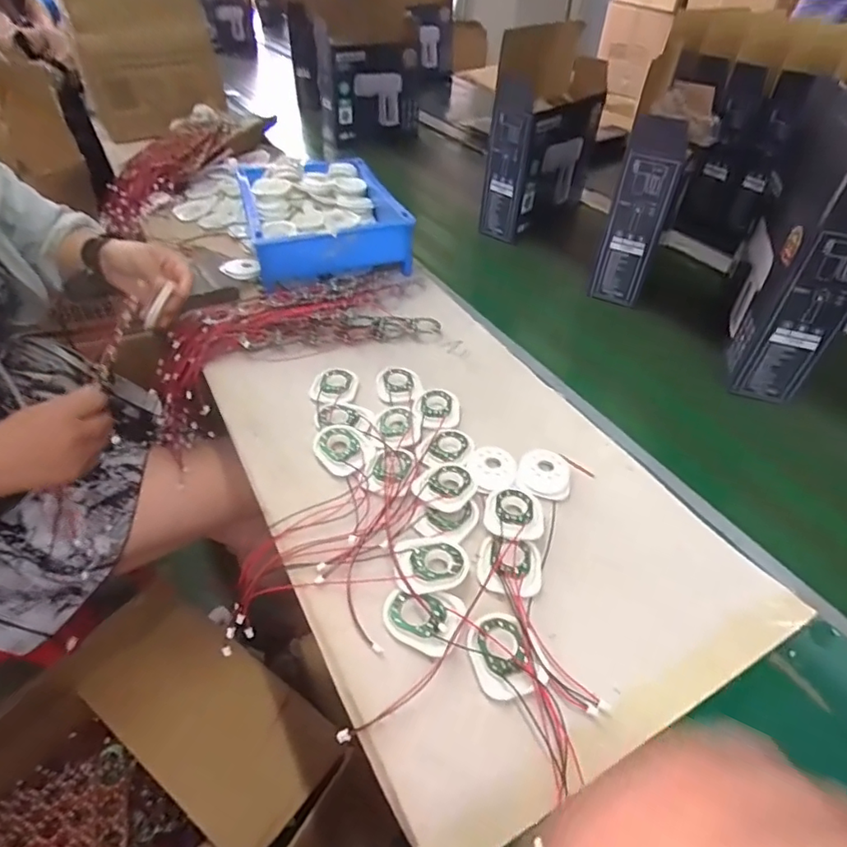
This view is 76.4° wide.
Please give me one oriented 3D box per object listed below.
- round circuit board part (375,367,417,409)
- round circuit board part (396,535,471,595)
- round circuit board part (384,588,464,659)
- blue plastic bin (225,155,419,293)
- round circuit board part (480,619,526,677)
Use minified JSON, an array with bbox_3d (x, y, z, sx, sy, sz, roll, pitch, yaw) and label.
[{"bbox_3d":[-0.029,-0.041,0.593,0.044,0.005,0.070,4,43,2],"label":"round circuit board part"},{"bbox_3d":[0.007,0.108,0.421,0.059,0.007,0.047,-13,45,-16],"label":"round circuit board part"},{"bbox_3d":[0.000,0.141,0.394,0.056,0.010,0.047,20,45,18],"label":"round circuit board part"},{"bbox_3d":[-0.161,-0.316,0.834,0.207,0.091,0.298,-12,45,-15],"label":"blue plastic bin"},{"bbox_3d":[0.056,0.157,0.380,0.031,0.004,0.039,-10,44,-13],"label":"round circuit board part"}]

